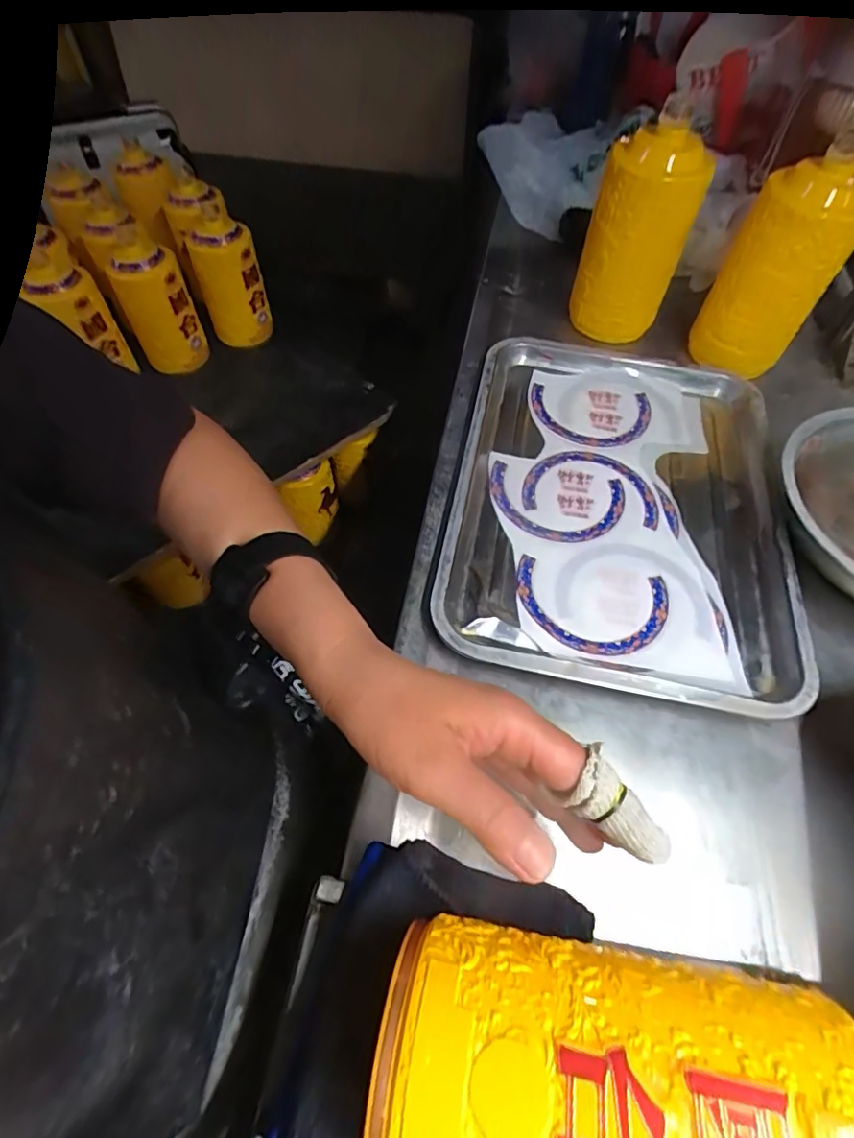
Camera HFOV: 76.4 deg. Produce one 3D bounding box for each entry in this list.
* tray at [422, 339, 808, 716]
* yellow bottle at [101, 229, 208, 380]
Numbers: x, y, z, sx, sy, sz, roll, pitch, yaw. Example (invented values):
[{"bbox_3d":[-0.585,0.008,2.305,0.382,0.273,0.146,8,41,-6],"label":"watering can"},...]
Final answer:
[{"bbox_3d":[0.164,-0.062,0.452,0.268,0.032,0.367,10,56,7],"label":"tray"},{"bbox_3d":[-0.374,-0.365,0.758,0.089,0.164,0.075,-27,61,-16],"label":"yellow bottle"}]

